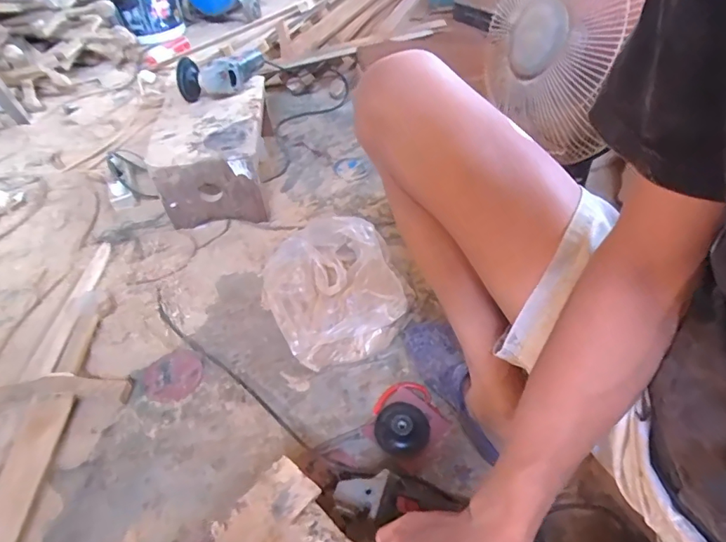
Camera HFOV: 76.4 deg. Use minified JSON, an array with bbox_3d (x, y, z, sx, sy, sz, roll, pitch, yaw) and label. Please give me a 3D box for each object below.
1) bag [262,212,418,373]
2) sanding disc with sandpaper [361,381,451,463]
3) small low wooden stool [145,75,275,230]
[{"bbox_3d":[-0.041,0.019,0.822,0.245,0.178,0.236,-22,50,-16],"label":"bag"},{"bbox_3d":[0.067,0.231,0.730,0.120,0.037,0.108,-35,54,-26],"label":"sanding disc with sandpaper"},{"bbox_3d":[-0.347,-0.315,1.141,0.230,0.194,0.407,-5,47,0],"label":"small low wooden stool"}]

